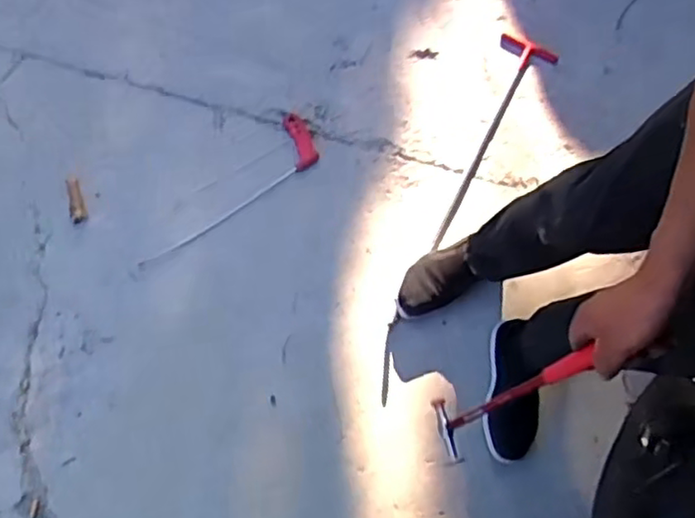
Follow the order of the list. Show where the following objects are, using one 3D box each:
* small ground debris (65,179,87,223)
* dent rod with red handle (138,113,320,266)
[{"bbox_3d":[-0.517,-0.112,1.255,0.029,0.007,0.091,-13,73,-9],"label":"small ground debris"},{"bbox_3d":[-0.204,-0.115,1.274,0.111,0.022,0.429,39,72,8],"label":"dent rod with red handle"}]

